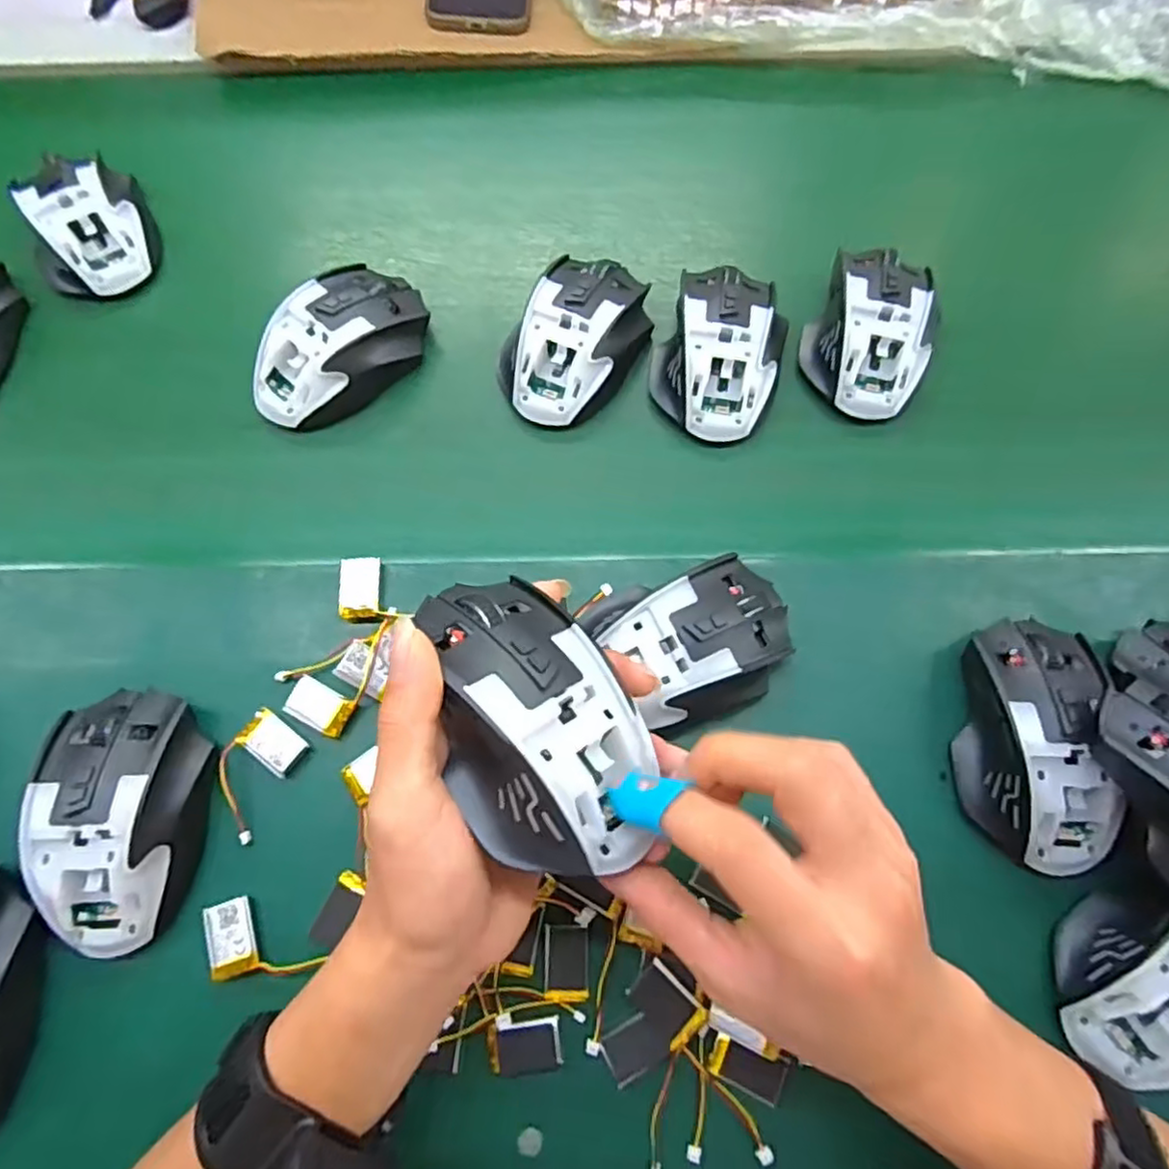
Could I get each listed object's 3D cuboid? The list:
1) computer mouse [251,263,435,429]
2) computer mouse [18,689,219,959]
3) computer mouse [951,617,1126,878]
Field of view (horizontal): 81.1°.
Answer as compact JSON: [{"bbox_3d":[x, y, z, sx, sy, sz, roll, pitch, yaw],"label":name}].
[{"bbox_3d":[-0.146,-0.143,0.407,0.066,0.034,0.113,37,76,11],"label":"computer mouse"},{"bbox_3d":[-0.217,0.108,0.317,0.068,0.036,0.113,0,72,0],"label":"computer mouse"},{"bbox_3d":[0.216,0.075,0.327,0.063,0.046,0.114,4,72,1],"label":"computer mouse"}]

